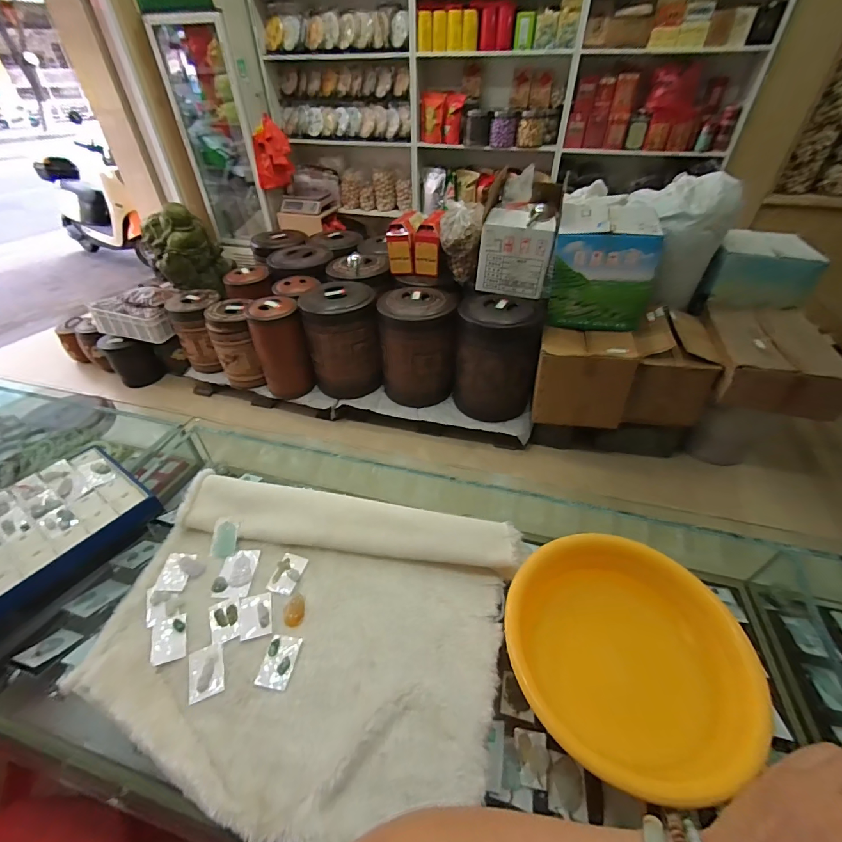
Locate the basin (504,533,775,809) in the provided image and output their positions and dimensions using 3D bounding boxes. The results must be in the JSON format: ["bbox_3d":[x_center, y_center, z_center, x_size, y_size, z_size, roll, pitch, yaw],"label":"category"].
[{"bbox_3d":[0.256,0.291,0.502,0.290,0.072,0.270,0,42,0],"label":"basin"}]

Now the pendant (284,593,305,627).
[{"bbox_3d":[-0.191,0.285,0.597,0.030,0.004,0.048,-6,42,-6],"label":"pendant"}]

